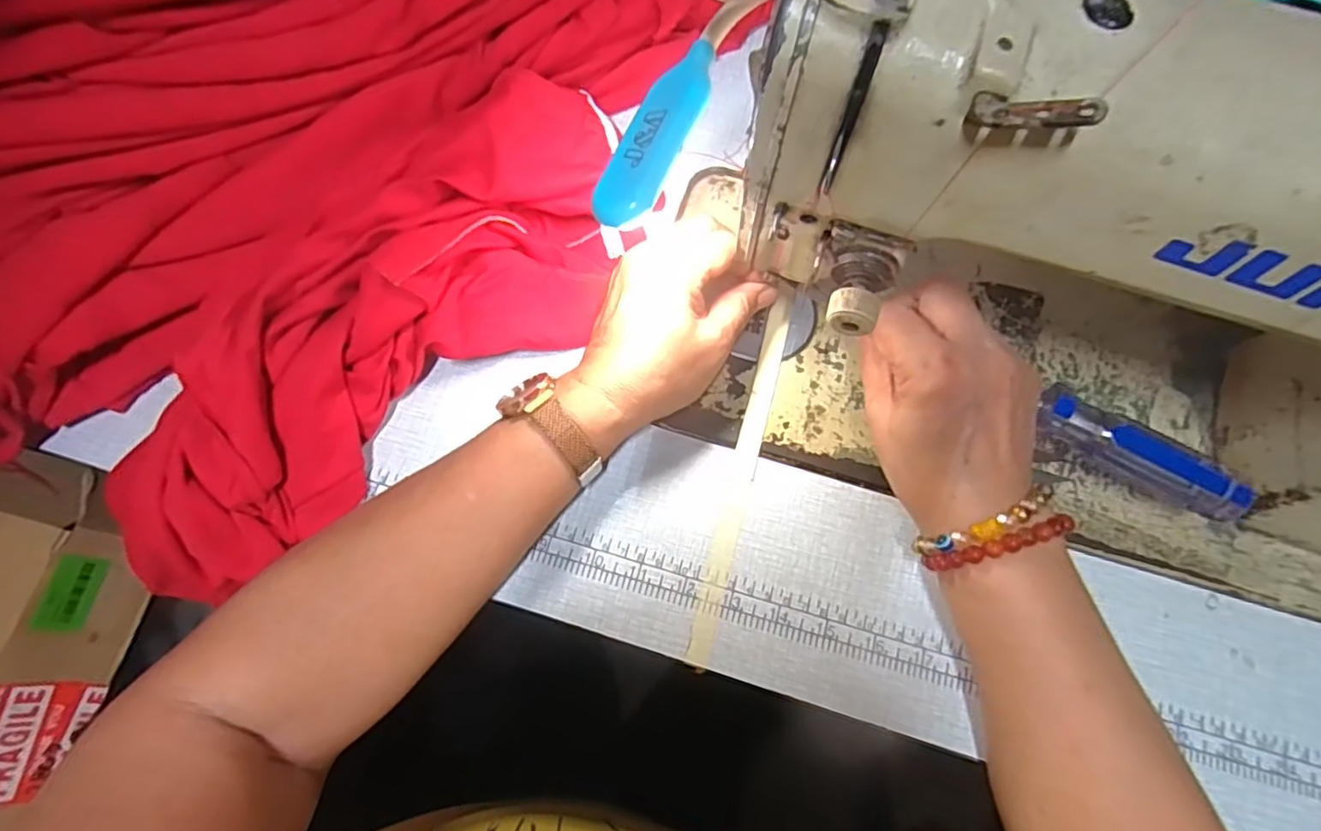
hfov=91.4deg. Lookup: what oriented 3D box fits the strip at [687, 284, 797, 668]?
[{"bbox_3d":[0.047,0.027,0.360,0.014,0.004,0.218,15,74,5],"label":"strip"}]

